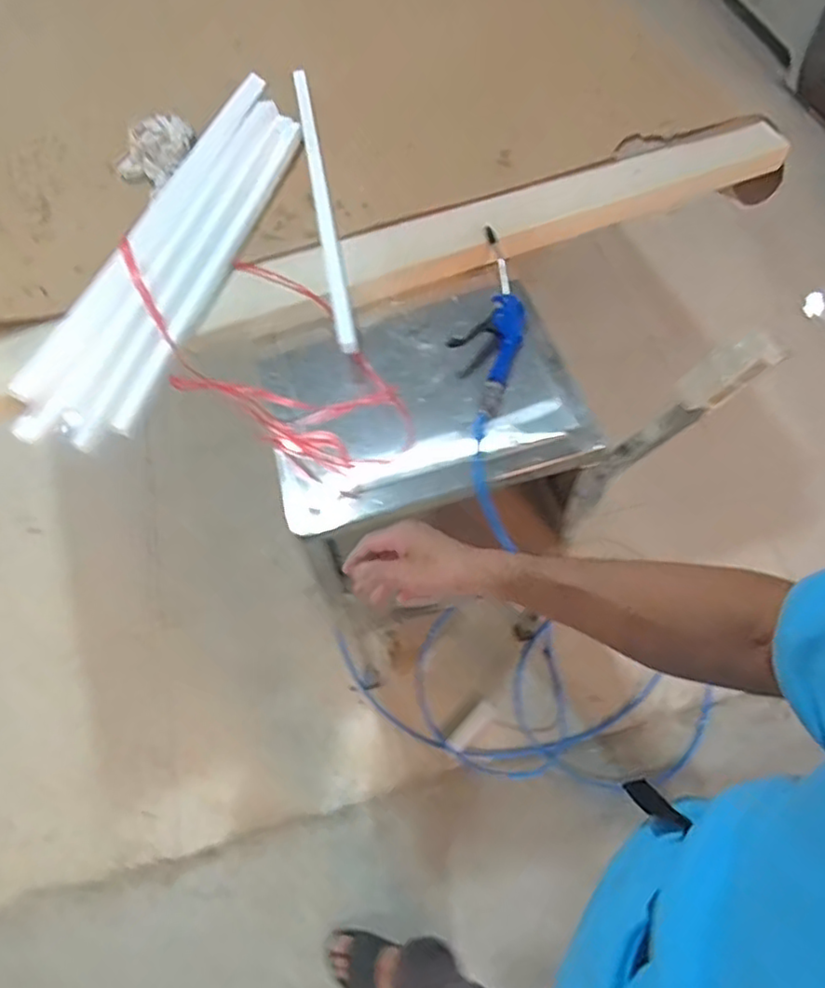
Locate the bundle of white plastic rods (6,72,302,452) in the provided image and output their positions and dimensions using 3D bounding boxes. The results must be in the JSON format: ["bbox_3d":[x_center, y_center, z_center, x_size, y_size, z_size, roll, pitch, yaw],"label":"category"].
[{"bbox_3d":[-0.318,-0.335,0.881,0.131,0.082,0.648,15,64,10],"label":"bundle of white plastic rods"}]

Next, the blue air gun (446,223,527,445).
[{"bbox_3d":[0.105,-0.223,0.876,0.093,0.058,0.322,7,74,3],"label":"blue air gun"}]

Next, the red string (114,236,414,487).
[{"bbox_3d":[-0.189,-0.191,0.838,0.433,0.111,0.211,31,67,17],"label":"red string"}]

